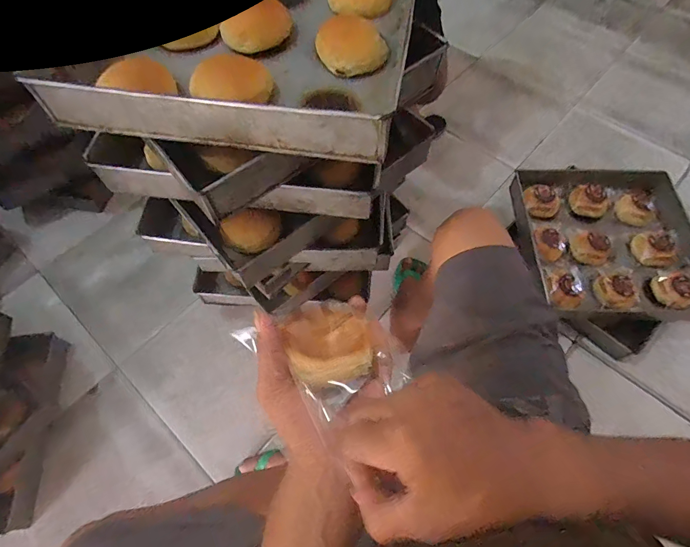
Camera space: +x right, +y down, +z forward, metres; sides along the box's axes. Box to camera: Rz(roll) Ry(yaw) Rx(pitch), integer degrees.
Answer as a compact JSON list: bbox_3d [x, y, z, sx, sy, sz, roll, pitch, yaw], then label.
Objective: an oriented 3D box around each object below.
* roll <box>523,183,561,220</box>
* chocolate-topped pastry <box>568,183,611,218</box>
[{"bbox_3d":[0.521,-0.192,1.034,0.097,0.037,0.092,35,67,17],"label":"roll"},{"bbox_3d":[0.651,-0.194,1.034,0.093,0.037,0.091,0,62,0],"label":"chocolate-topped pastry"}]

